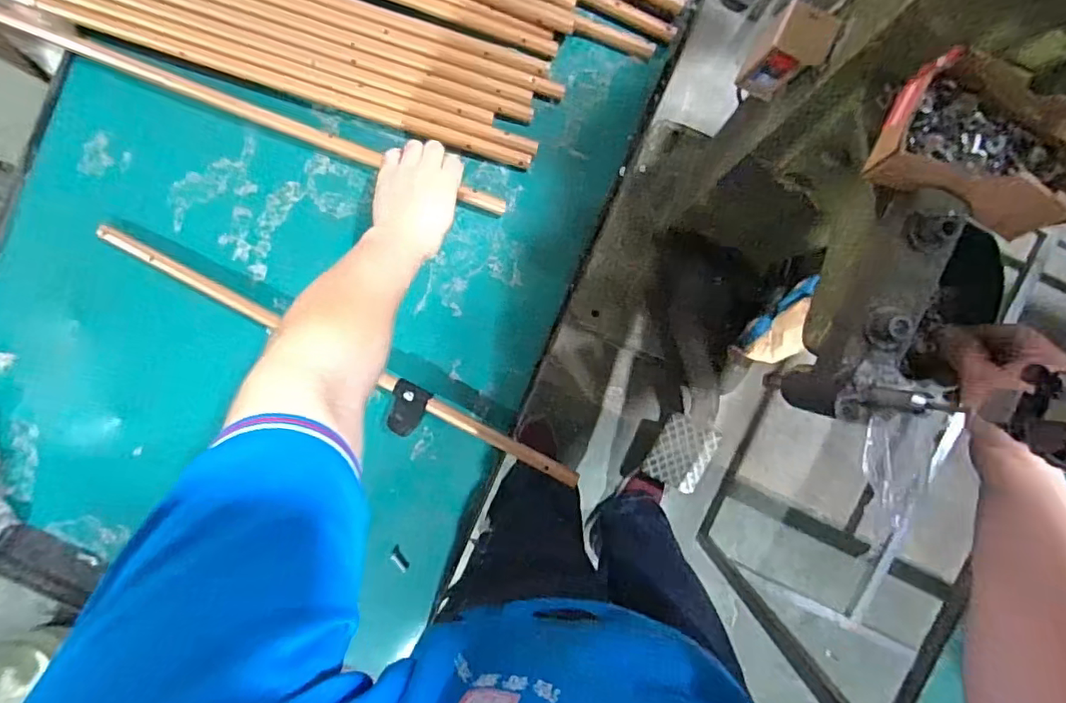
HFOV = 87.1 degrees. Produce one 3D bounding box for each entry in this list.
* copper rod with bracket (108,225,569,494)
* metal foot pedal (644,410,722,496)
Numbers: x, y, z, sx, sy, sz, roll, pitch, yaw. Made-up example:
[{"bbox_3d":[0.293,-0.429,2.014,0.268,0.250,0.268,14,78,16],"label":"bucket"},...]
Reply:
[{"bbox_3d":[-0.226,0.014,0.618,0.582,0.019,0.050,28,91,1],"label":"copper rod with bracket"},{"bbox_3d":[0.331,0.224,1.259,0.130,0.038,0.159,28,91,1],"label":"metal foot pedal"}]

